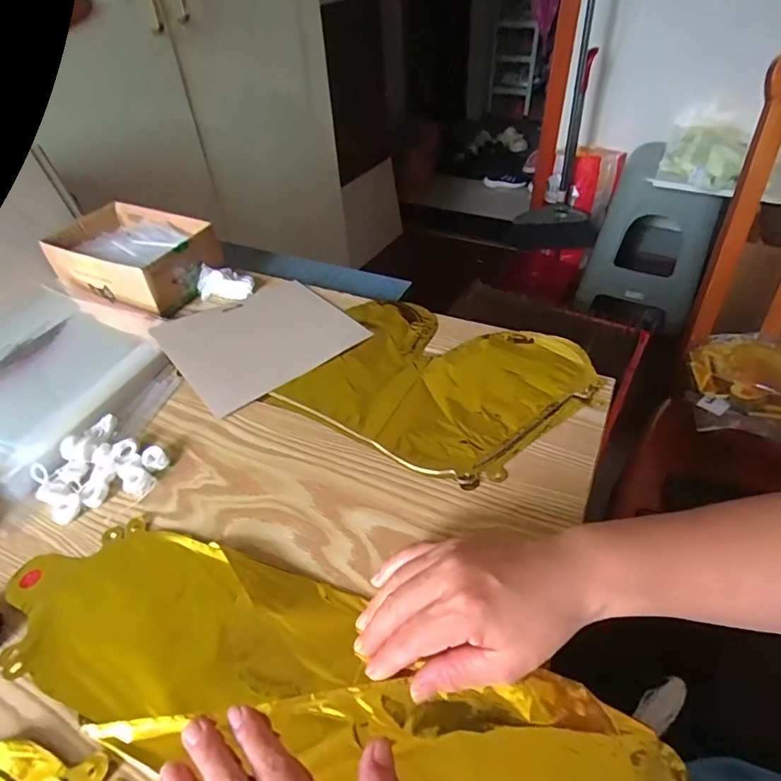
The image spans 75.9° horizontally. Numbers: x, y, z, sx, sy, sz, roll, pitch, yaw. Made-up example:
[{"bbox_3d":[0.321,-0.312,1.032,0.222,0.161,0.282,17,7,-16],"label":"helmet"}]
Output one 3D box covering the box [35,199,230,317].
[{"bbox_3d":[-0.333,-0.172,0.647,0.201,0.064,0.138,17,47,22],"label":"box"}]

